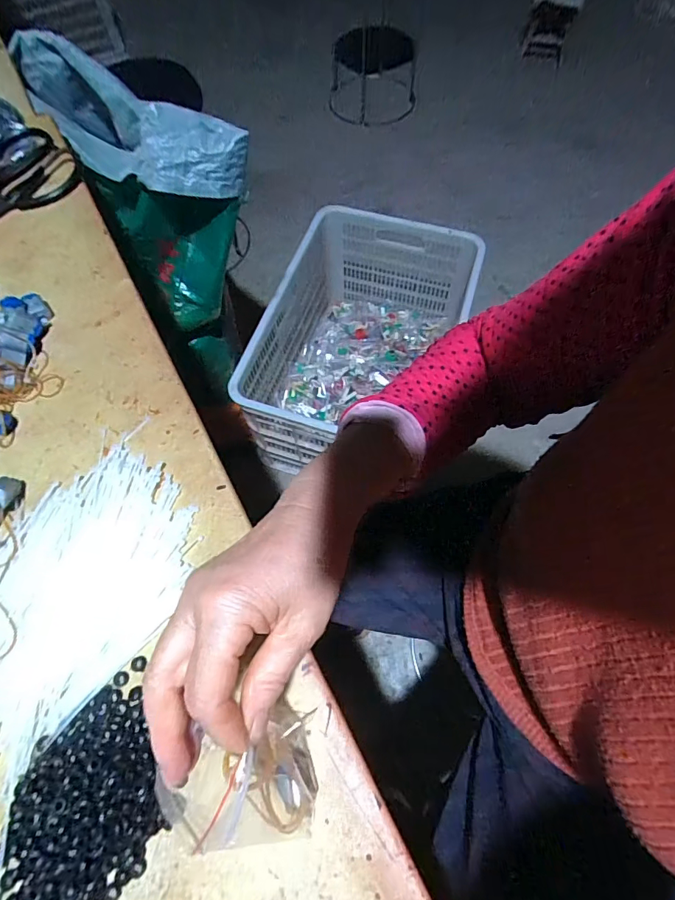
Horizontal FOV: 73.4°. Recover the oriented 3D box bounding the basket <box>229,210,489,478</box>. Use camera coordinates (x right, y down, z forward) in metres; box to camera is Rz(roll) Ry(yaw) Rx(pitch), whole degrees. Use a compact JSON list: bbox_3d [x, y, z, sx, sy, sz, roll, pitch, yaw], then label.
[{"bbox_3d":[0.068,-0.255,1.122,0.462,0.275,0.603,12,66,7],"label":"basket"}]

